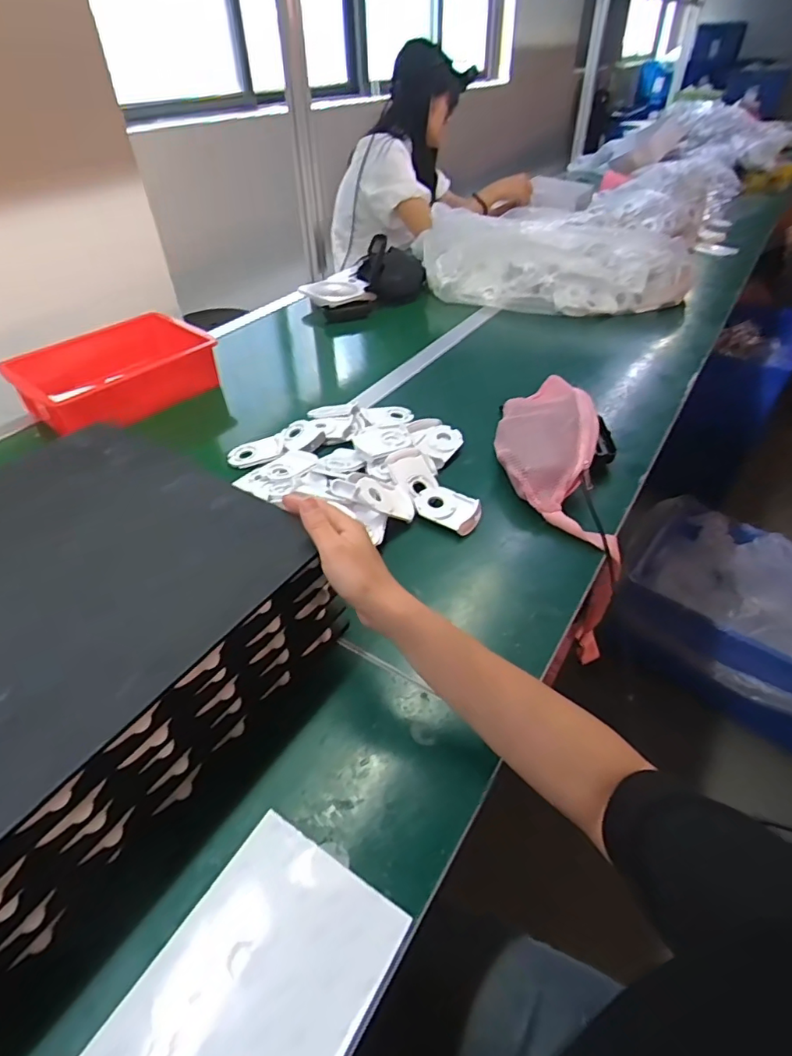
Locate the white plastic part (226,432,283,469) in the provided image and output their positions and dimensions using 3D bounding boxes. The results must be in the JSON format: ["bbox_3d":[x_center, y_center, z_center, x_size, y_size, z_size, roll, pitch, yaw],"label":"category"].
[{"bbox_3d":[-0.212,-0.116,0.802,0.085,0.019,0.054,-9,43,-7],"label":"white plastic part"}]

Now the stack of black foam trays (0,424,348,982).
[{"bbox_3d":[-0.329,0.120,0.440,0.342,0.135,0.476,24,48,25],"label":"stack of black foam trays"}]

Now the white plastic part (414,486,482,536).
[{"bbox_3d":[0.068,-0.028,0.696,0.093,0.014,0.064,29,51,30],"label":"white plastic part"}]

